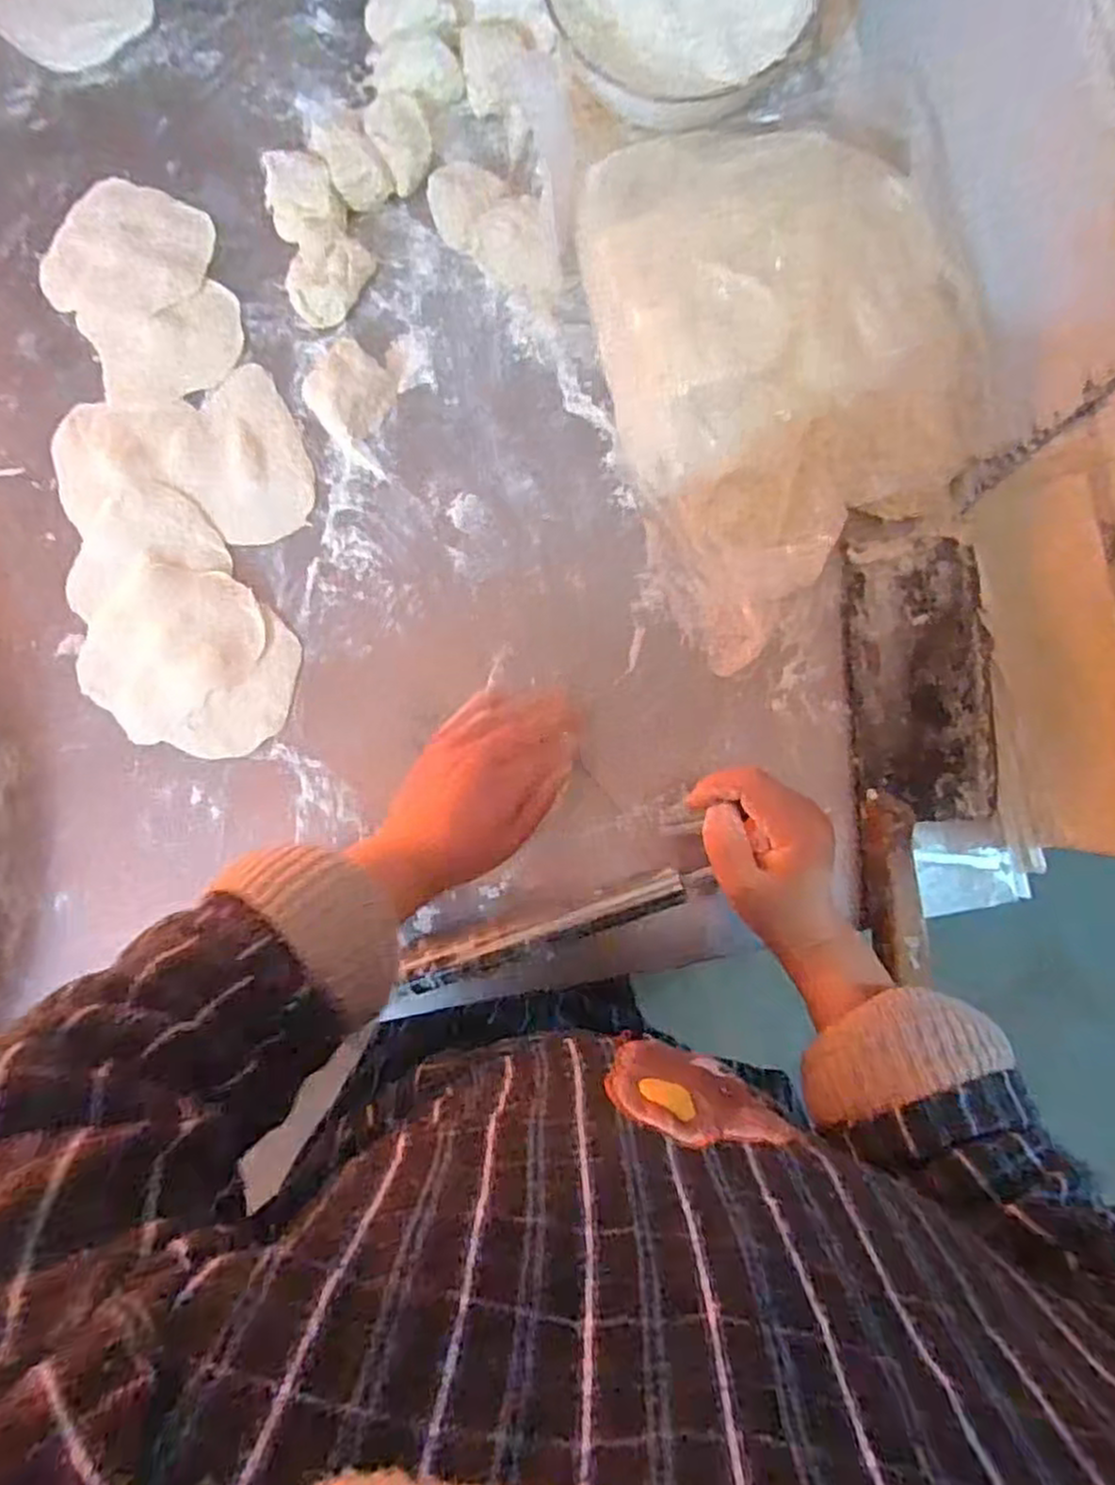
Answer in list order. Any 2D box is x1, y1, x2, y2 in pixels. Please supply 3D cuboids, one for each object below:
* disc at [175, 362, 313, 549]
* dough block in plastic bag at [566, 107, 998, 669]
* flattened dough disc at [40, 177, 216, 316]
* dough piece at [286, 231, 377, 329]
[{"bbox_3d":[-0.217,-0.196,0.512,0.083,0.005,0.119,-22,86,-2],"label":"disc"},{"bbox_3d":[0.142,-0.243,0.471,0.206,0.097,0.317,-18,85,-1],"label":"dough block in plastic bag"},{"bbox_3d":[-0.299,-0.345,0.519,0.112,0.006,0.097,7,85,1],"label":"flattened dough disc"},{"bbox_3d":[-0.160,-0.321,0.512,0.041,0.026,0.060,32,86,3],"label":"dough piece"}]

